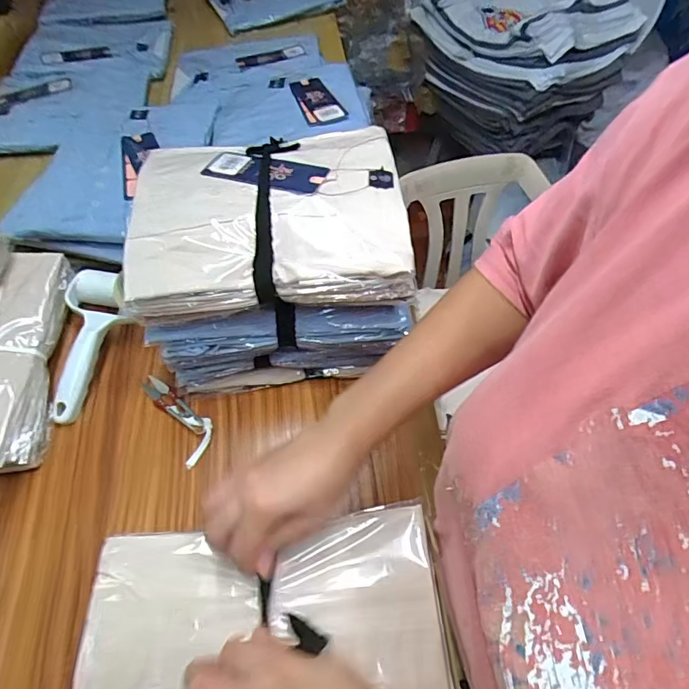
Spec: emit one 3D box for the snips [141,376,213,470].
[{"bbox_3d":[-0.179,0.075,0.541,0.042,0.006,0.118,-31,61,-18],"label":"snips"}]

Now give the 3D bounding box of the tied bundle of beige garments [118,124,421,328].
[{"bbox_3d":[-0.071,-0.126,0.482,0.251,0.053,0.200,-5,56,-2],"label":"tied bundle of beige garments"}]

